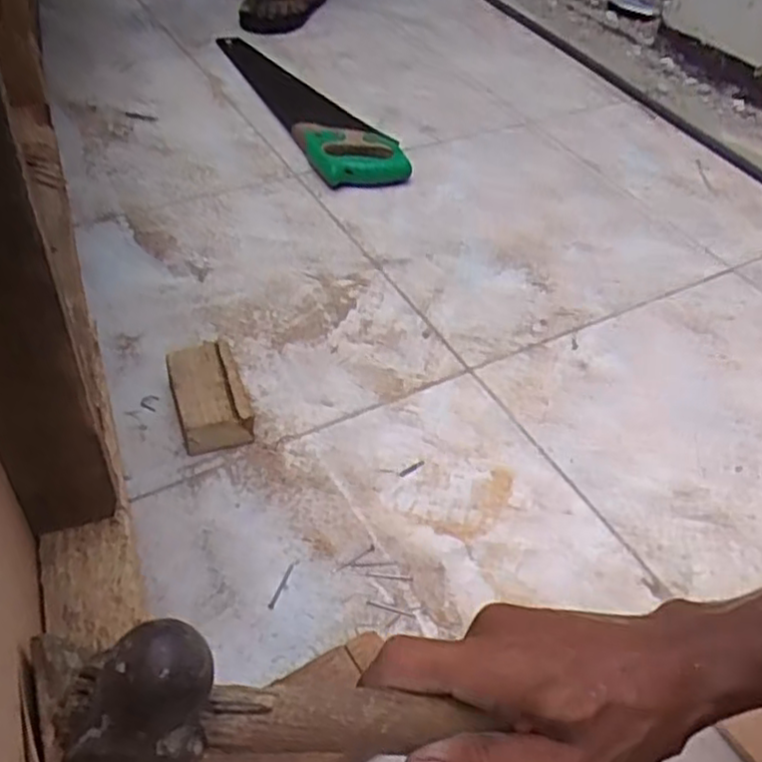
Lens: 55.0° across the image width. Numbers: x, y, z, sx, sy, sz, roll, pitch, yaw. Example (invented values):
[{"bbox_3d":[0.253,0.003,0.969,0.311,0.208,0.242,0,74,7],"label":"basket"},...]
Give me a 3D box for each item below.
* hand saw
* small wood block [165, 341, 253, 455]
[{"bbox_3d":[-0.116,-0.439,1.094,0.118,0.032,0.535,-16,51,-20],"label":"hand saw"},{"bbox_3d":[-0.157,0.013,0.659,0.058,0.046,0.109,-12,49,-18],"label":"small wood block"}]

